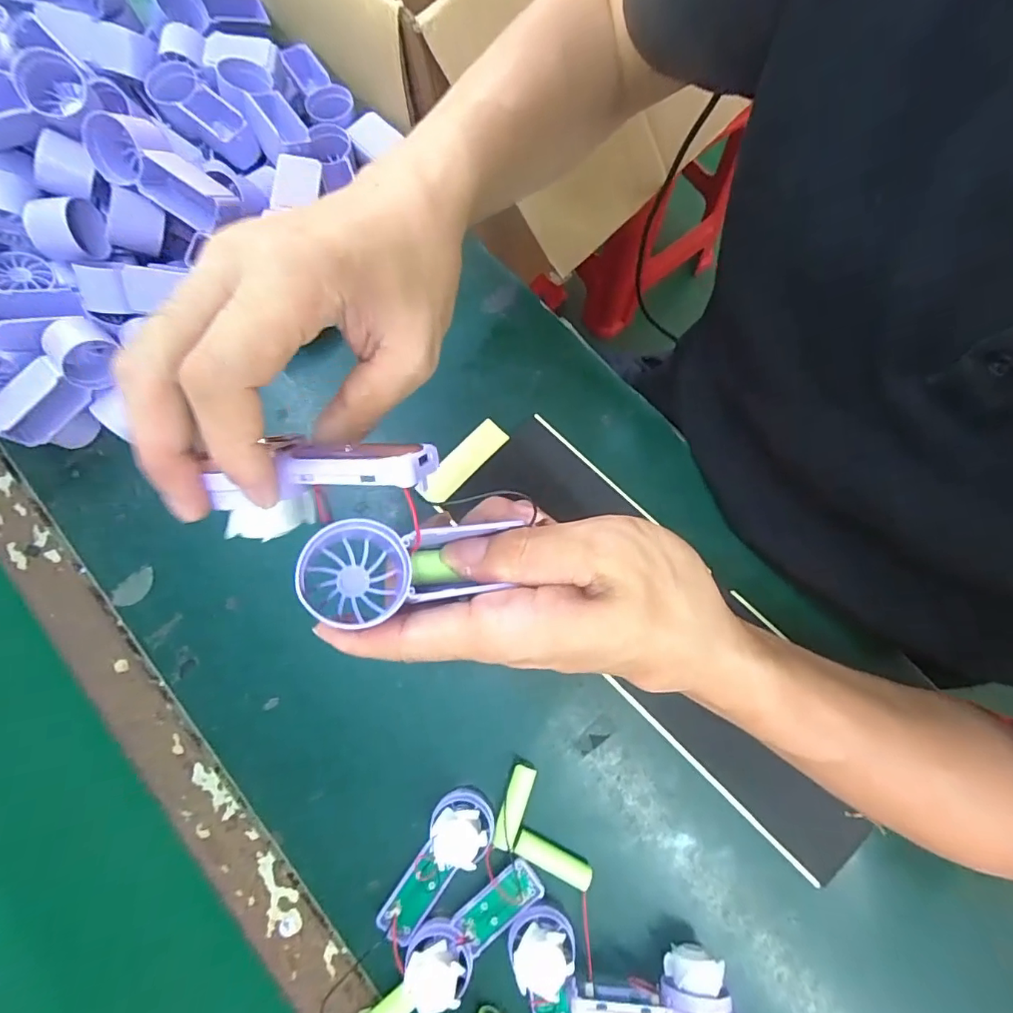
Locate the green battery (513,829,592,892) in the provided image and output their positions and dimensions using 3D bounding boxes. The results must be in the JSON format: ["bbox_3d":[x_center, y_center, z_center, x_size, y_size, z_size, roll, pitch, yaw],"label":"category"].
[{"bbox_3d":[0.029,0.224,0.323,0.051,0.011,0.014,26,79,6],"label":"green battery"}]

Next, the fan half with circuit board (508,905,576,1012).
[{"bbox_3d":[0.027,0.289,0.294,0.037,0.030,0.094,-12,77,-2],"label":"fan half with circuit board"}]

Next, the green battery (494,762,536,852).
[{"bbox_3d":[0.006,0.193,0.329,0.015,0.013,0.049,16,78,4],"label":"green battery"}]

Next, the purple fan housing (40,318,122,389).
[{"bbox_3d":[-0.294,-0.106,0.354,0.030,0.038,0.041,28,79,6],"label":"purple fan housing"}]

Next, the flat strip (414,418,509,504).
[{"bbox_3d":[-0.034,-0.034,0.386,0.078,0.007,0.027,-44,81,-9],"label":"flat strip"}]

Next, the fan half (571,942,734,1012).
[{"bbox_3d":[0.084,0.277,0.297,0.086,0.041,0.033,10,78,3],"label":"fan half"}]

